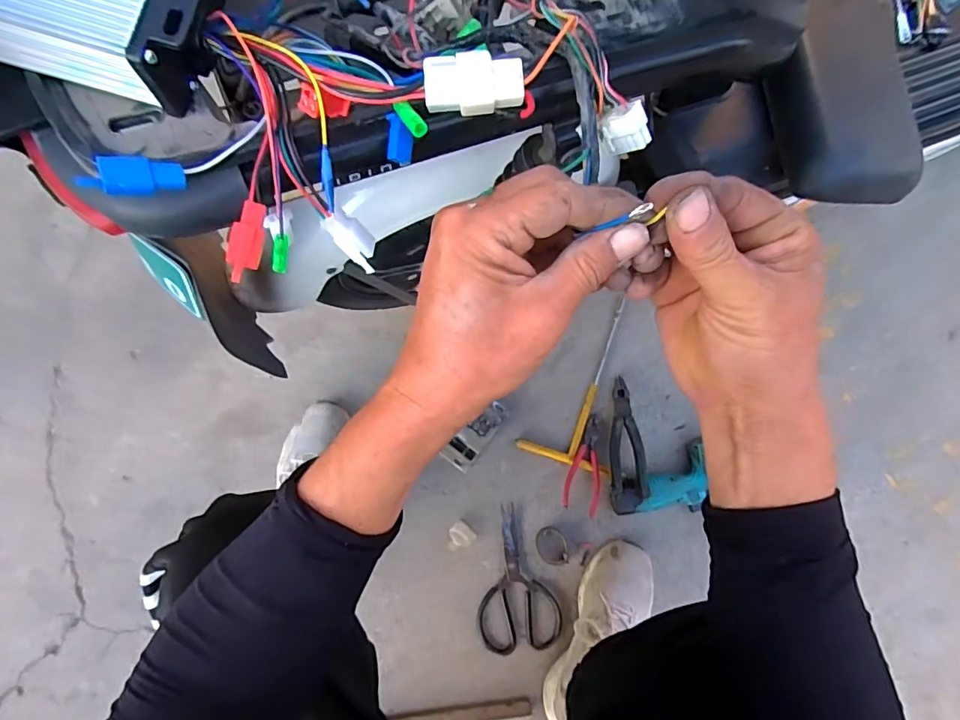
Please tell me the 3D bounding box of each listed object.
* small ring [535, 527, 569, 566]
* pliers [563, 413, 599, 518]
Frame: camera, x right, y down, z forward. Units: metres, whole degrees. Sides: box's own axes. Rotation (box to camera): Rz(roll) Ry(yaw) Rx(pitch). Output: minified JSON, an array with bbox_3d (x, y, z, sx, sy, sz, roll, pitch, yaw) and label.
[{"bbox_3d":[0.112,0.292,0.784,0.046,0.013,0.061,-11,85,-1],"label":"small ring"},{"bbox_3d":[0.170,0.165,0.799,0.055,0.021,0.152,12,85,1],"label":"pliers"}]

